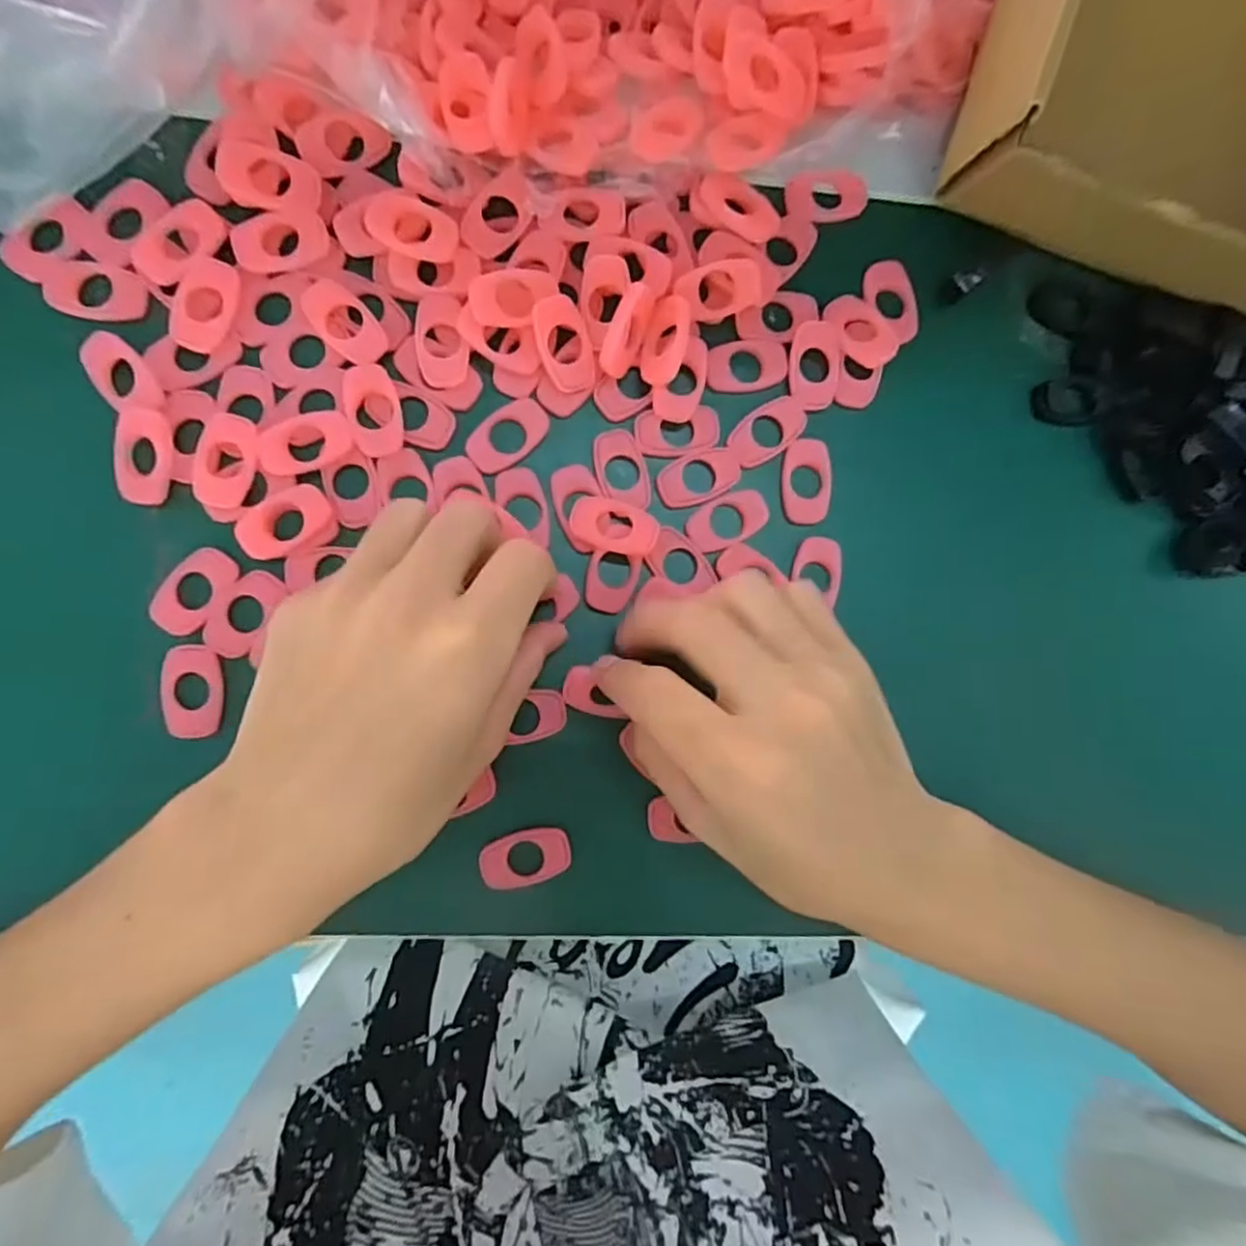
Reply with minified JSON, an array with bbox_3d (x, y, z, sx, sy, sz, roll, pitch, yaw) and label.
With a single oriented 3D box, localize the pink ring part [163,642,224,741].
[{"bbox_3d":[-0.151,0.024,0.234,0.019,0.004,0.032,-1,88,-5],"label":"pink ring part"}]

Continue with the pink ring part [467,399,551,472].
[{"bbox_3d":[-0.043,-0.070,0.248,0.032,0.004,0.019,-43,93,-5],"label":"pink ring part"}]

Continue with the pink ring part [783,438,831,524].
[{"bbox_3d":[0.072,-0.055,0.257,0.019,0.004,0.033,1,88,-5],"label":"pink ring part"}]

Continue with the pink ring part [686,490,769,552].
[{"bbox_3d":[0.040,-0.040,0.255,0.032,0.004,0.019,-23,91,-6],"label":"pink ring part"}]

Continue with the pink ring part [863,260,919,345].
[{"bbox_3d":[0.107,-0.125,0.261,0.019,0.010,0.035,-8,89,-6],"label":"pink ring part"}]

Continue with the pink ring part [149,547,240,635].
[{"bbox_3d":[-0.152,-0.011,0.236,0.019,0.004,0.033,32,86,-4],"label":"pink ring part"}]

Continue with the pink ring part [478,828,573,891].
[{"bbox_3d":[-0.035,0.087,0.245,0.032,0.005,0.019,-14,90,-6],"label":"pink ring part"}]

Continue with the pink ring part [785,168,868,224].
[{"bbox_3d":[0.081,-0.167,0.261,0.032,0.007,0.018,-6,89,-6],"label":"pink ring part"}]

